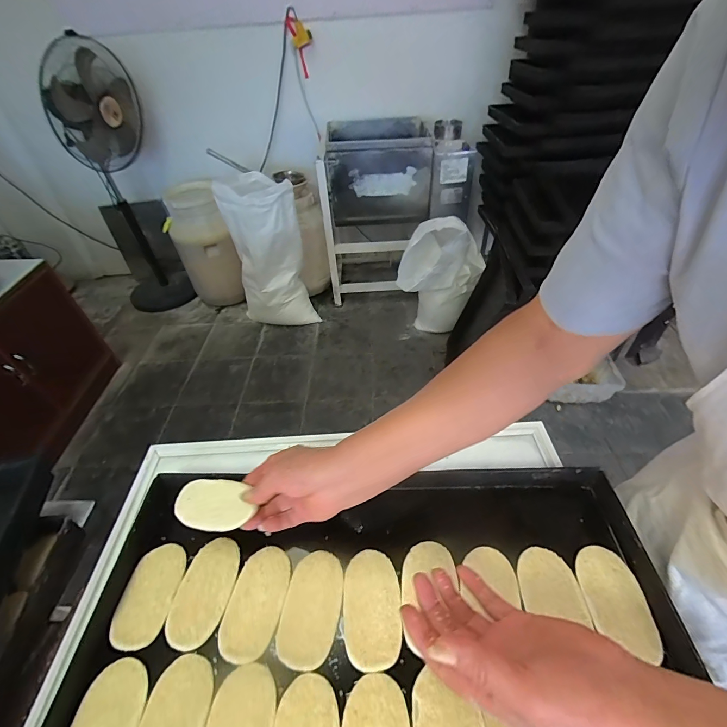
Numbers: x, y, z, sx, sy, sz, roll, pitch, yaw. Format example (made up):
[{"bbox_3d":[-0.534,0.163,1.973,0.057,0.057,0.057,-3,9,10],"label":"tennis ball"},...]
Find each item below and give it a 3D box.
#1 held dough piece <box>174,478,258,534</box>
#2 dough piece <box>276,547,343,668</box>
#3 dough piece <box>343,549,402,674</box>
[{"bbox_3d":[-0.175,0.165,0.431,0.104,0.012,0.061,-6,44,12],"label":"held dough piece"},{"bbox_3d":[-0.056,0.261,0.390,0.060,0.004,0.105,3,45,7],"label":"dough piece"},{"bbox_3d":[0.009,0.259,0.387,0.059,0.006,0.105,-4,45,1],"label":"dough piece"}]

